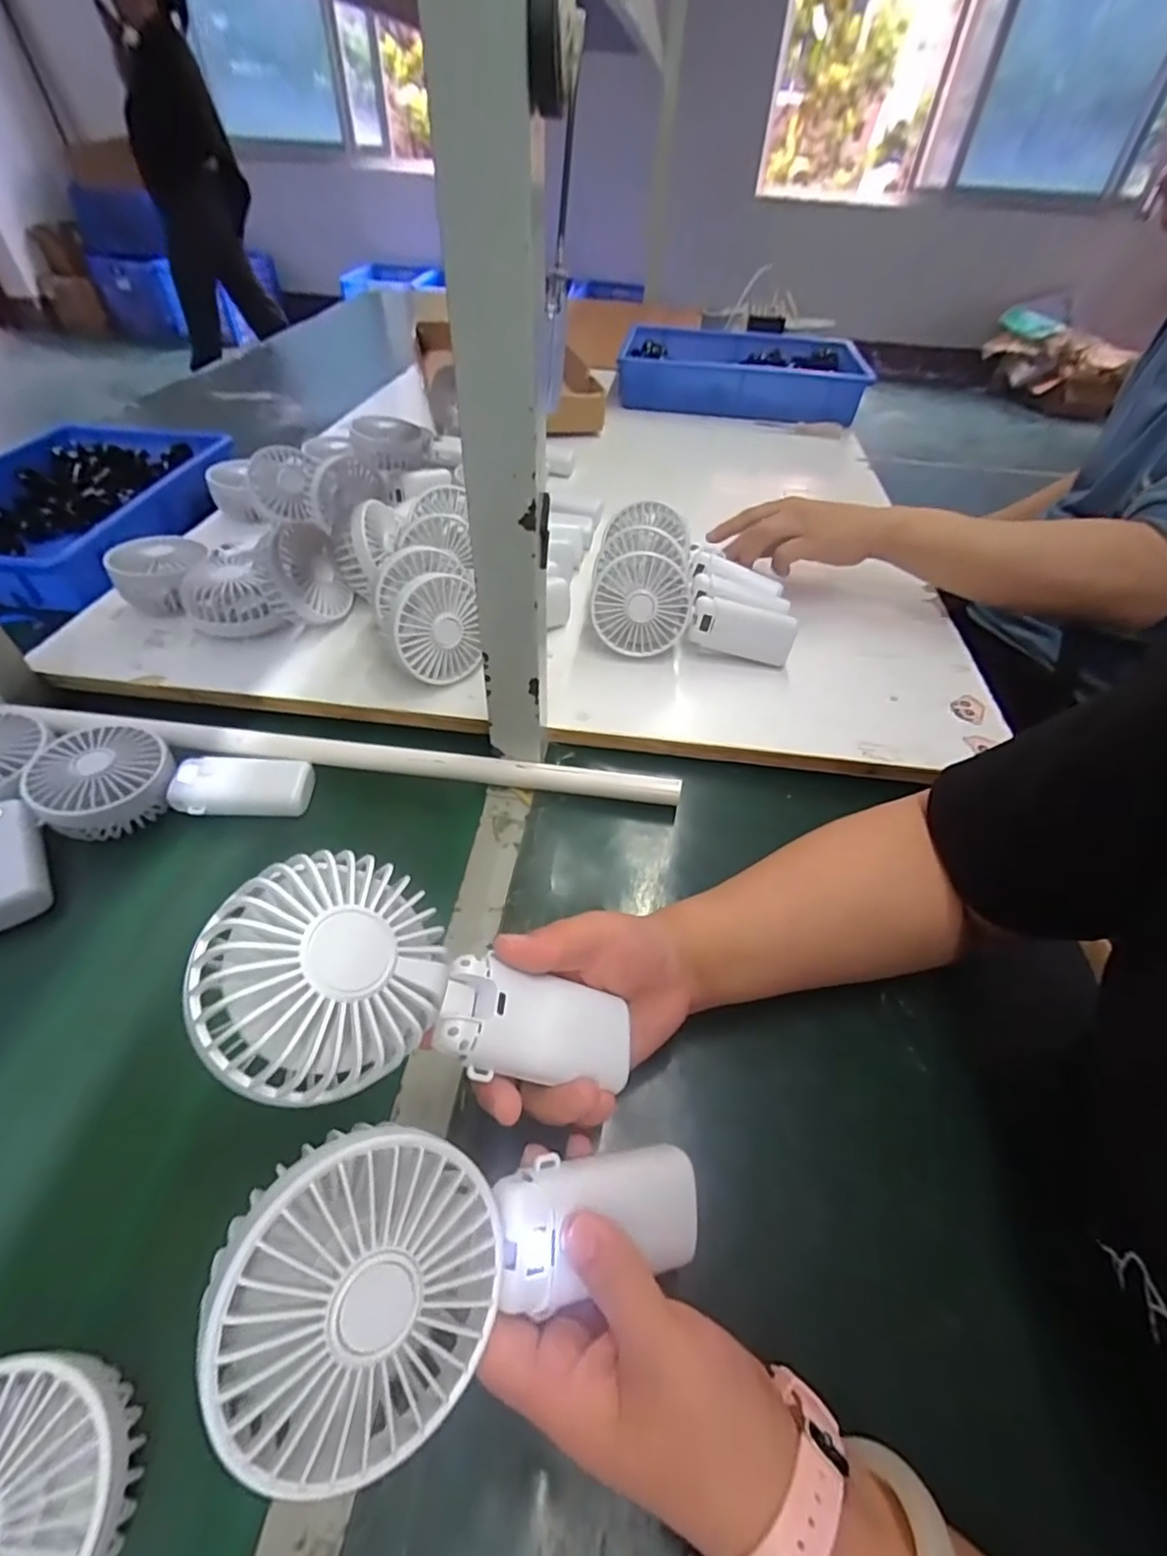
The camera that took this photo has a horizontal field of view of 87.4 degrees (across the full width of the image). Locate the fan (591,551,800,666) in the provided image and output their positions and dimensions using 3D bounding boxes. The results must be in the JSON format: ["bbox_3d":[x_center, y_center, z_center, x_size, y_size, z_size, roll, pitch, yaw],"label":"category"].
[{"bbox_3d":[0.100,-0.146,0.552,0.187,0.088,0.046,8,47,2],"label":"fan"}]

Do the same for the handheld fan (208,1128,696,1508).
[{"bbox_3d":[-0.038,0.178,0.224,0.181,0.040,0.085,23,62,-31],"label":"handheld fan"}]

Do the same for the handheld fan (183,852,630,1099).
[{"bbox_3d":[-0.056,0.090,0.249,0.177,0.037,0.079,26,41,-31],"label":"handheld fan"}]

